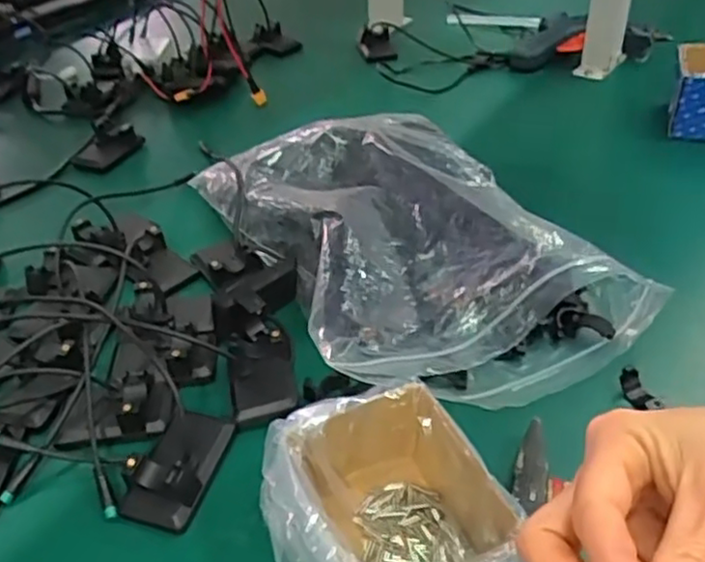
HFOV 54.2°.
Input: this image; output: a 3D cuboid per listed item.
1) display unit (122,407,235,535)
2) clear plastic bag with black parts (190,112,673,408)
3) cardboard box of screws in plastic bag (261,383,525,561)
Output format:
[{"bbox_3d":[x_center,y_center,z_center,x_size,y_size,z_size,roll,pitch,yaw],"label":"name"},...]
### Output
[{"bbox_3d":[-0.113,0.120,0.448,0.046,0.035,0.080,8,39,14],"label":"display unit"},{"bbox_3d":[0.032,-0.057,0.608,0.241,0.071,0.393,-19,41,-20],"label":"clear plastic bag with black parts"},{"bbox_3d":[0.021,0.137,0.373,0.122,0.074,0.140,-13,39,-13],"label":"cardboard box of screws in plastic bag"}]

